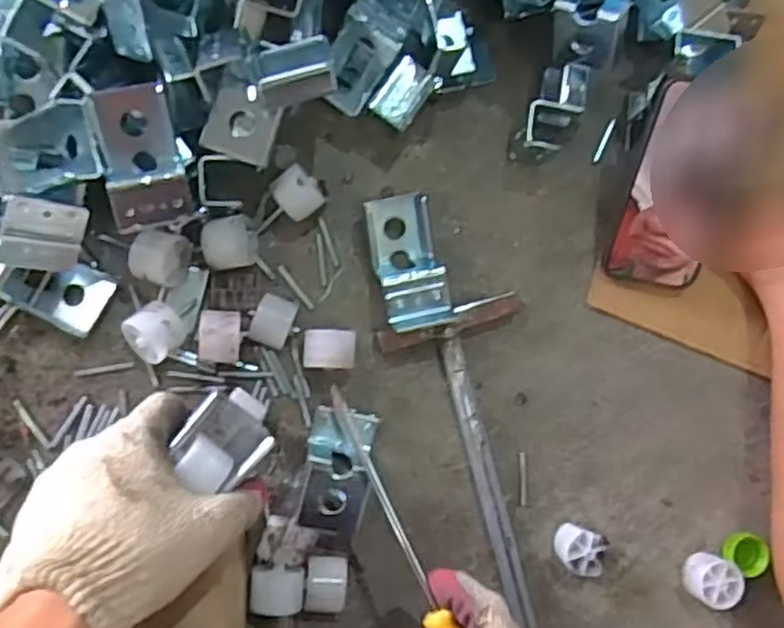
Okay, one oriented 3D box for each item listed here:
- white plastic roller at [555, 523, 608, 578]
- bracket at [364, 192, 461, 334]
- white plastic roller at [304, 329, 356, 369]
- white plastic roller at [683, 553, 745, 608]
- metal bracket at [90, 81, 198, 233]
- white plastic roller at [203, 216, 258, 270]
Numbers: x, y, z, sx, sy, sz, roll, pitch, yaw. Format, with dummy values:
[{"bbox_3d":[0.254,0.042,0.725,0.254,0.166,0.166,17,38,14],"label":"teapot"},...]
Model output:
[{"bbox_3d":[0.134,0.168,0.524,0.030,0.026,0.030,1,85,-10],"label":"white plastic roller"},{"bbox_3d":[0.010,-0.035,0.515,0.047,0.035,0.094,-16,88,-12],"label":"bracket"},{"bbox_3d":[-0.043,0.024,0.500,0.034,0.026,0.026,1,85,-10],"label":"white plastic roller"},{"bbox_3d":[0.234,0.195,0.537,0.035,0.024,0.034,1,85,-10],"label":"white plastic roller"},{"bbox_3d":[-0.151,-0.097,0.441,0.045,0.029,0.088,-12,87,-11],"label":"metal bracket"},{"bbox_3d":[-0.109,-0.047,0.498,0.036,0.030,0.033,-12,87,-11],"label":"white plastic roller"}]

